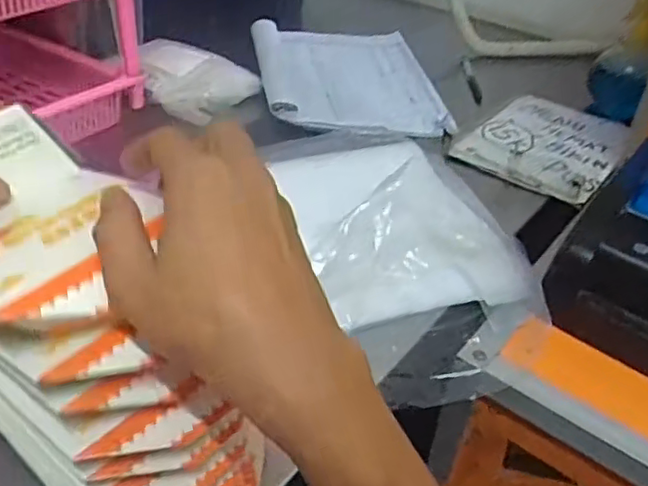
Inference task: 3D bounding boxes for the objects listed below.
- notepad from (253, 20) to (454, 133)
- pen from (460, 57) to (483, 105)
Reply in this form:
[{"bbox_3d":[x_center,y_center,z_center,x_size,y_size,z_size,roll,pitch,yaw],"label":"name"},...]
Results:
[{"bbox_3d":[0.027,-0.215,0.785,0.213,0.027,0.321,-2,38,-9],"label":"notepad"},{"bbox_3d":[0.193,-0.214,0.824,0.011,0.014,0.126,4,37,-1],"label":"pen"}]

